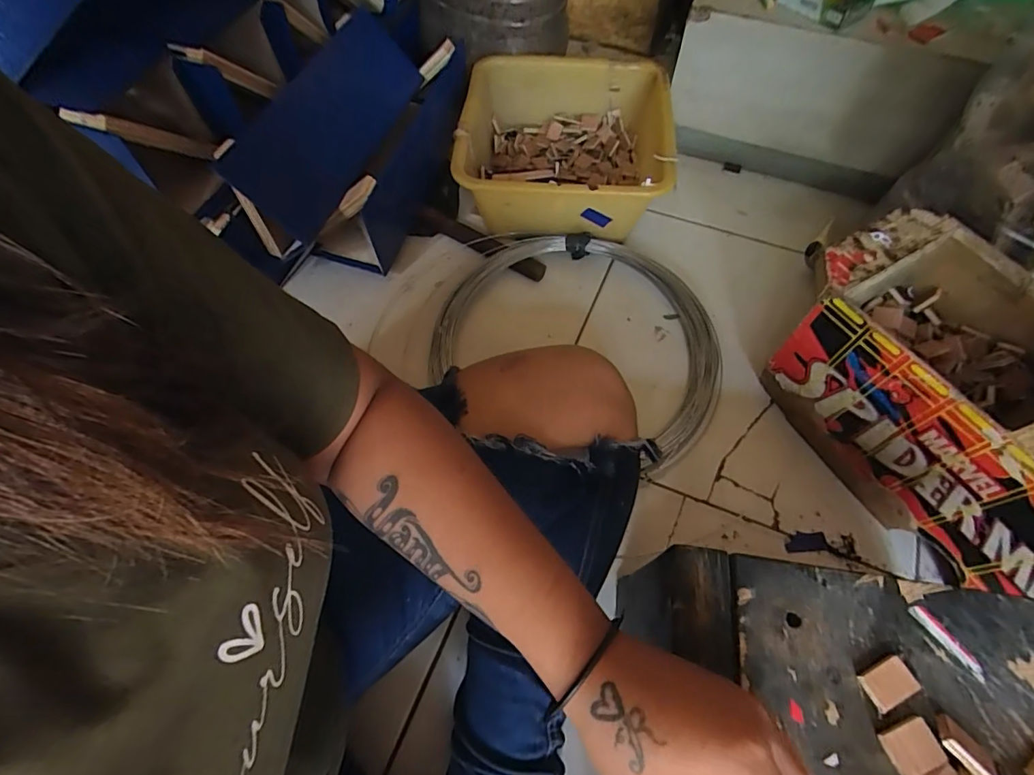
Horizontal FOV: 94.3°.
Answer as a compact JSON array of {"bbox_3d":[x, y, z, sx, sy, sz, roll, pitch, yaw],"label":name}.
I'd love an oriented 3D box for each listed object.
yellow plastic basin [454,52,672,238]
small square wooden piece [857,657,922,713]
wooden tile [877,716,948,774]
[{"bbox_3d":[0.066,-0.321,0.670,0.275,0.126,0.275,7,63,6],"label":"yellow plastic basin"},{"bbox_3d":[0.198,0.157,0.255,0.027,0.005,0.018,-23,64,-10],"label":"small square wooden piece"},{"bbox_3d":[0.199,0.181,0.241,0.024,0.005,0.020,-19,63,-8],"label":"wooden tile"}]

